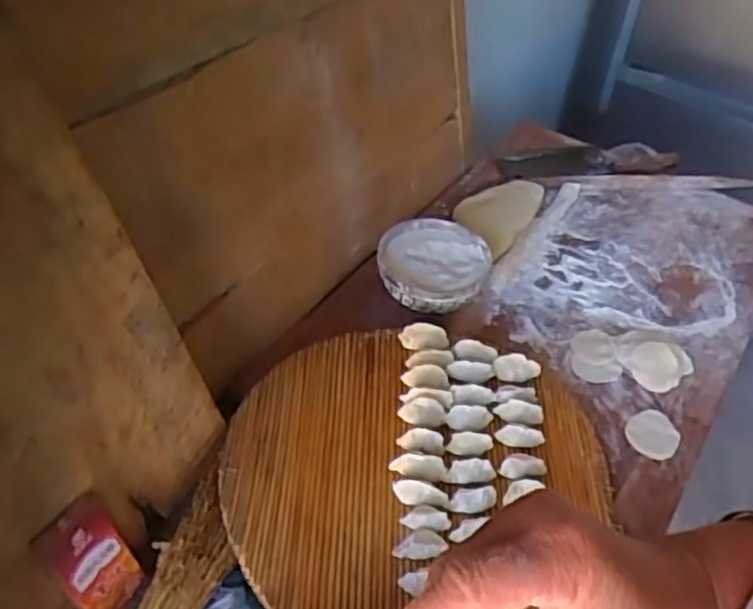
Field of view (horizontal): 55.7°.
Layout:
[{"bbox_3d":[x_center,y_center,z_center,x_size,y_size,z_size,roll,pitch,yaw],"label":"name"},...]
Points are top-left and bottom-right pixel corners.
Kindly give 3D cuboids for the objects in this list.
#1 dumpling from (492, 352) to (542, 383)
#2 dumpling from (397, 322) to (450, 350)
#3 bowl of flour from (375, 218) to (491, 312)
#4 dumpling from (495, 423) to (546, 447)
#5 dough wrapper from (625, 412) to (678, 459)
[{"bbox_3d":[0.165,0.074,0.835,0.054,0.022,0.024,14,46,10],"label":"dumpling"},{"bbox_3d":[0.058,0.040,0.866,0.059,0.028,0.021,-1,45,-4],"label":"dumpling"},{"bbox_3d":[0.074,-0.046,0.943,0.137,0.060,0.139,2,45,-2],"label":"bowl of flour"},{"bbox_3d":[0.156,0.141,0.771,0.052,0.015,0.018,8,45,5],"label":"dumpling"},{"bbox_3d":[0.317,0.146,0.811,0.062,0.006,0.055,-34,56,-31],"label":"dough wrapper"}]

